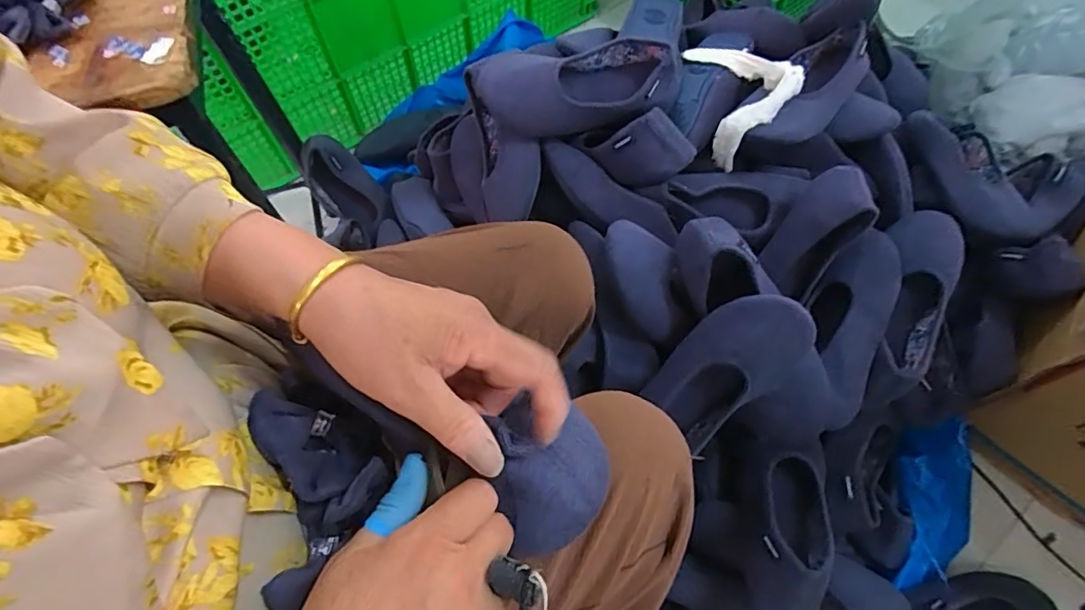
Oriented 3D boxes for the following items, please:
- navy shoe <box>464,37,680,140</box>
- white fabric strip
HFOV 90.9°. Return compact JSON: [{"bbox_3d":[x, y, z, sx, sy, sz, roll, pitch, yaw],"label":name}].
[{"bbox_3d":[0.041,-0.262,0.653,0.258,0.079,0.115,-3,63,-1],"label":"navy shoe"},{"bbox_3d":[0.261,-0.283,0.703,0.100,0.097,0.179,-8,63,-3],"label":"white fabric strip"}]

